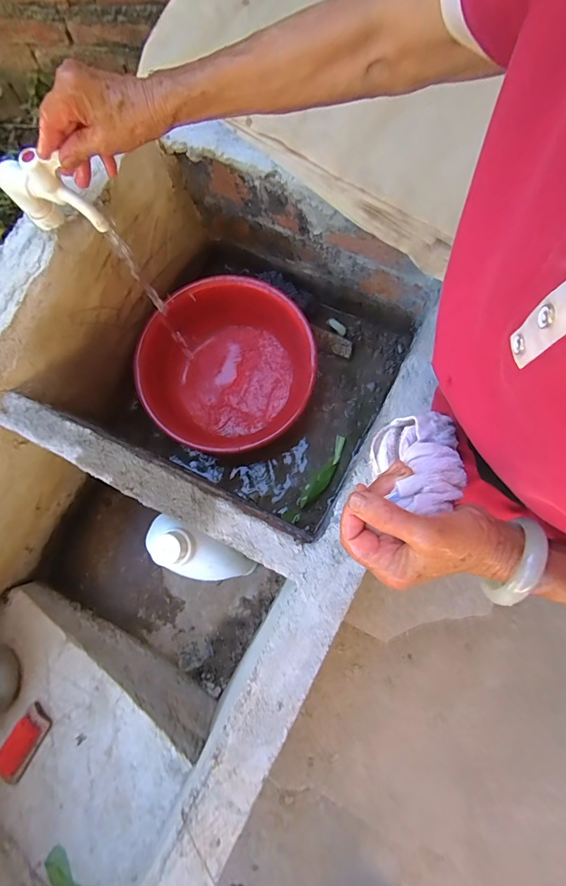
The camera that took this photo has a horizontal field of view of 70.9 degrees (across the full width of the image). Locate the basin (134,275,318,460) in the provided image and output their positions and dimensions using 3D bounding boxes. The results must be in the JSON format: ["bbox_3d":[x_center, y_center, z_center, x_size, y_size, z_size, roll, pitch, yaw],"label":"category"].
[{"bbox_3d":[-0.108,-0.147,0.818,0.309,0.140,0.331,0,80,1],"label":"basin"}]

